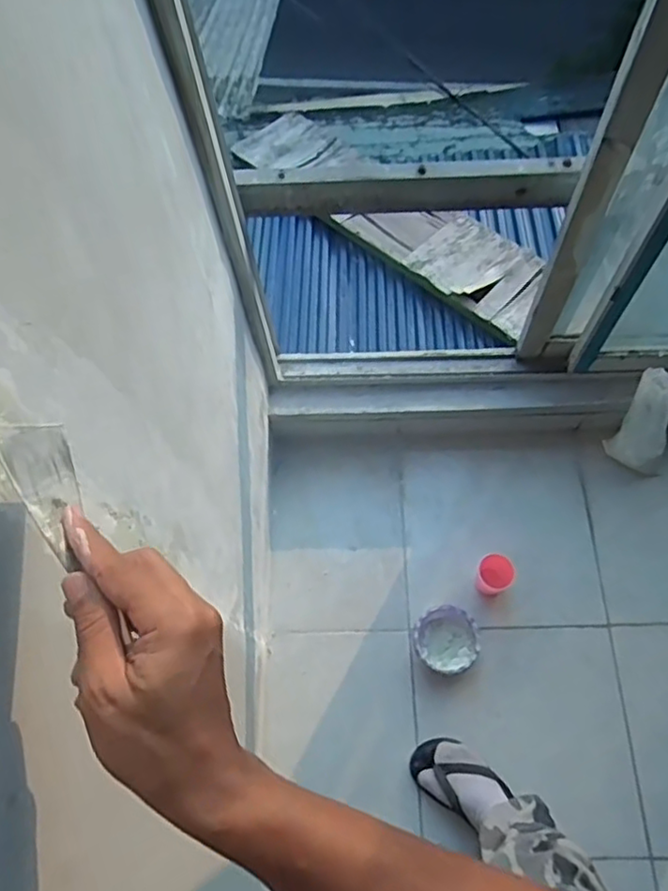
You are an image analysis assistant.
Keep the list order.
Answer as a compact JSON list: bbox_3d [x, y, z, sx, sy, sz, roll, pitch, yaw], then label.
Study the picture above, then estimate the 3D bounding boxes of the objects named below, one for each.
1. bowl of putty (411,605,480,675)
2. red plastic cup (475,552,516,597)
[{"bbox_3d":[0.227,0.390,1.289,0.128,0.055,0.126,-2,66,5],"label":"bowl of putty"},{"bbox_3d":[0.327,0.264,1.306,0.070,0.082,0.074,-2,66,5],"label":"red plastic cup"}]

